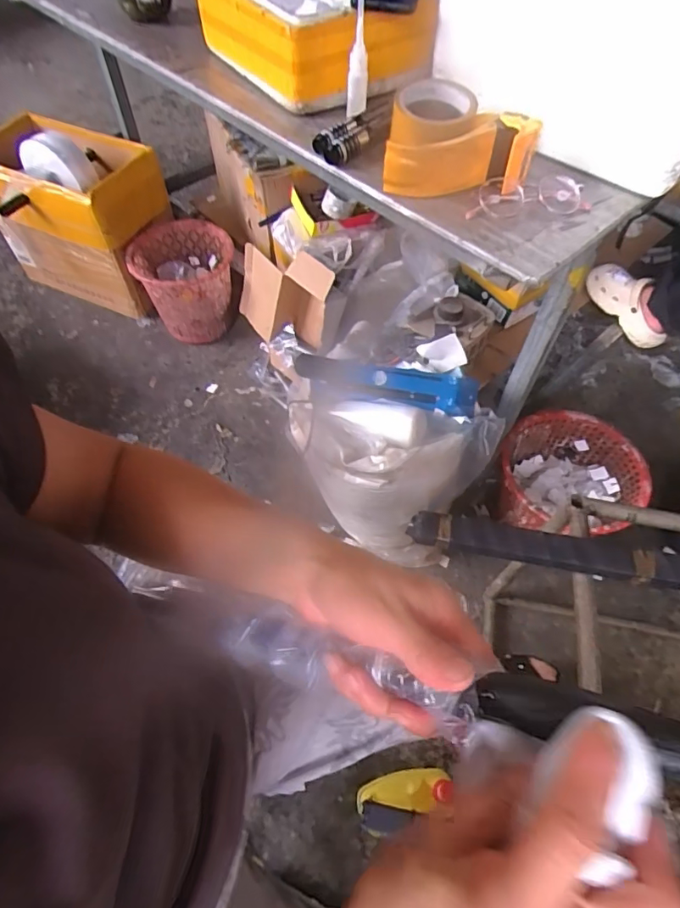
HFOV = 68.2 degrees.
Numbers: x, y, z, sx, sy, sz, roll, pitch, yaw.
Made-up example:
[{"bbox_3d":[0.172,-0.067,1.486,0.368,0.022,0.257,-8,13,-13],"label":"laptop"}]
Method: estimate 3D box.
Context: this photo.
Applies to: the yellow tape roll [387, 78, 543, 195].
[{"bbox_3d":[0.138,-0.366,0.586,0.159,0.061,0.159,0,58,0],"label":"yellow tape roll"}]

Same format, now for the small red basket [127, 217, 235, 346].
[{"bbox_3d":[-0.451,-0.502,1.523,0.277,0.275,0.244,-4,58,-3],"label":"small red basket"}]

